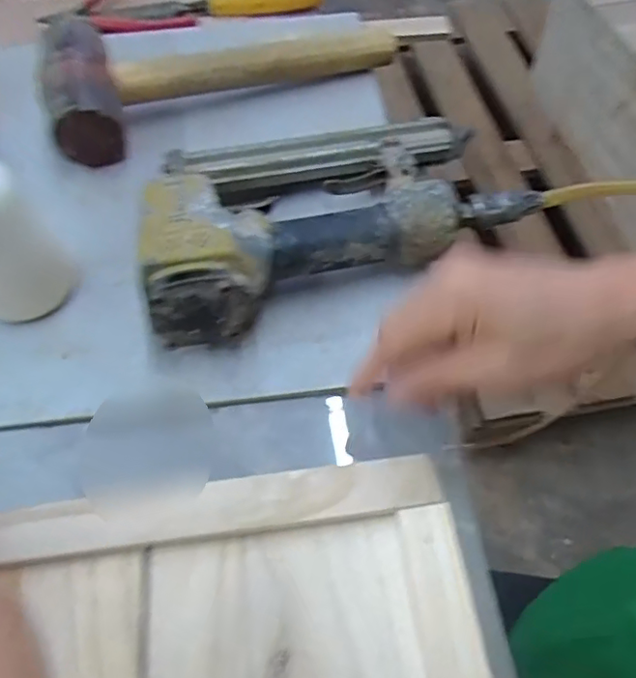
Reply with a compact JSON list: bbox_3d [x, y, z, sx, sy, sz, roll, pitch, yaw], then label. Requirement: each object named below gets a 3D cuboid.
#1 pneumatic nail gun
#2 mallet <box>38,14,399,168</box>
[{"bbox_3d":[0.005,-0.093,0.385,0.236,0.065,0.155,-14,58,-8],"label":"pneumatic nail gun"},{"bbox_3d":[-0.080,-0.231,0.478,0.290,0.068,0.091,-24,60,-14],"label":"mallet"}]

